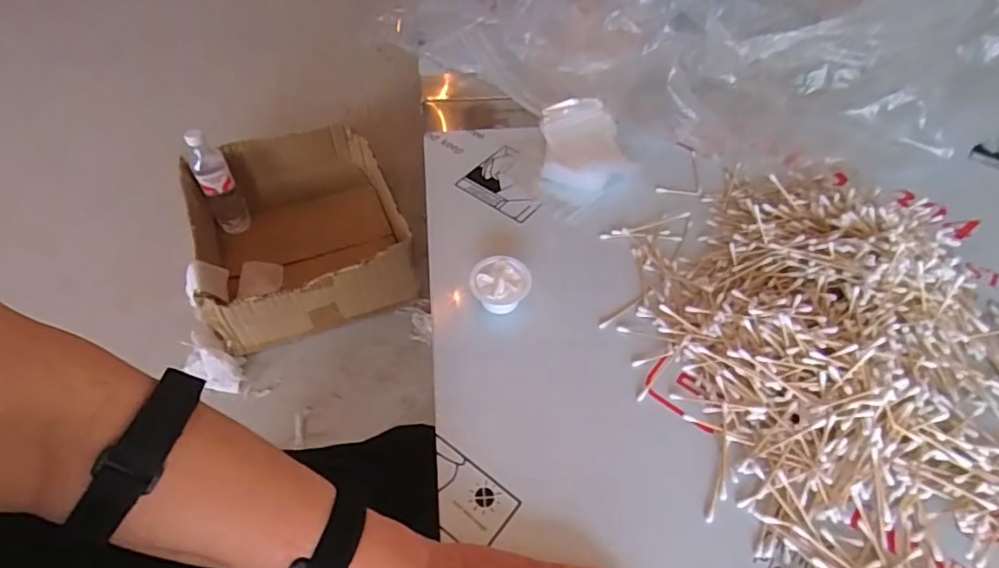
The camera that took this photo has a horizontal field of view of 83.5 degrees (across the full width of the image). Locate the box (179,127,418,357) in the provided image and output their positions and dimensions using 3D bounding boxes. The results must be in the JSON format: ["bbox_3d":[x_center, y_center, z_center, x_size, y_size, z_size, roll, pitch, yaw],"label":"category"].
[{"bbox_3d":[-0.397,-0.109,1.095,0.372,0.181,0.445,-16,54,-14],"label":"box"}]

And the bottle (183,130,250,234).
[{"bbox_3d":[-0.557,-0.189,1.111,0.066,0.211,0.060,-27,57,-21],"label":"bottle"}]

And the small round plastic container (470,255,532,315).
[{"bbox_3d":[0.000,0.004,0.509,0.053,0.031,0.049,1,51,-1],"label":"small round plastic container"}]

